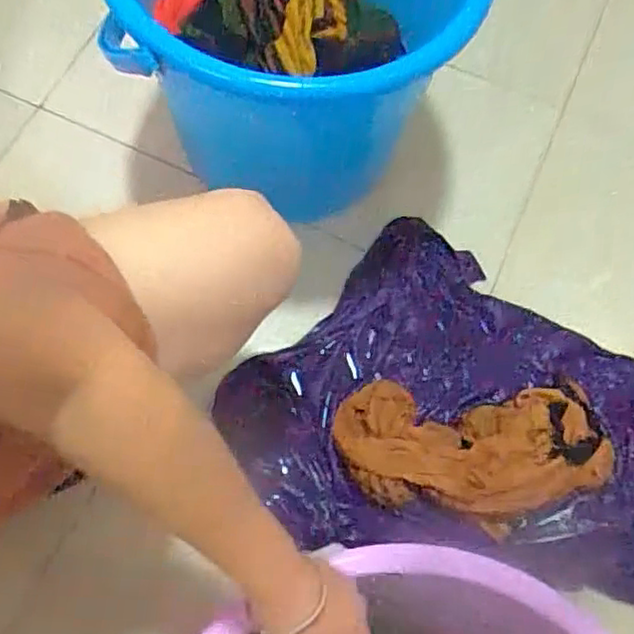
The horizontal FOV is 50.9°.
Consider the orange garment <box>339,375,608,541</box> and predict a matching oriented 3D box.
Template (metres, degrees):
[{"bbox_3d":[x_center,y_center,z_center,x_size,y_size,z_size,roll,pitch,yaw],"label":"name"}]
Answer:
[{"bbox_3d":[0.159,0.136,0.668,0.279,0.048,0.146,0,71,-1],"label":"orange garment"}]

